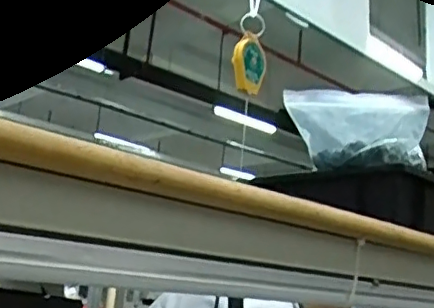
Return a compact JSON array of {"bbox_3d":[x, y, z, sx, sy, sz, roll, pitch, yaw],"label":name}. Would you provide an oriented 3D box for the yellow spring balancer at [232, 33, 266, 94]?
[{"bbox_3d":[0.075,-0.200,1.311,0.083,0.124,0.052,6,-12,-3],"label":"yellow spring balancer"}]

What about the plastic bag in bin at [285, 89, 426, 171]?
[{"bbox_3d":[0.169,-0.033,0.734,0.181,0.090,0.112,1,-12,20],"label":"plastic bag in bin"}]

